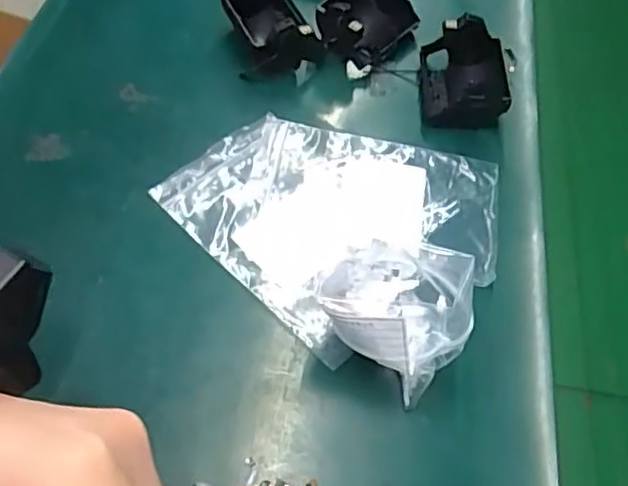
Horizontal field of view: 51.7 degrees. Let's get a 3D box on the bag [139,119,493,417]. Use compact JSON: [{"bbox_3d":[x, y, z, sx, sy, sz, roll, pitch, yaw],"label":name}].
[{"bbox_3d":[0.016,-0.030,0.364,0.190,0.049,0.166,29,59,14],"label":"bag"}]

